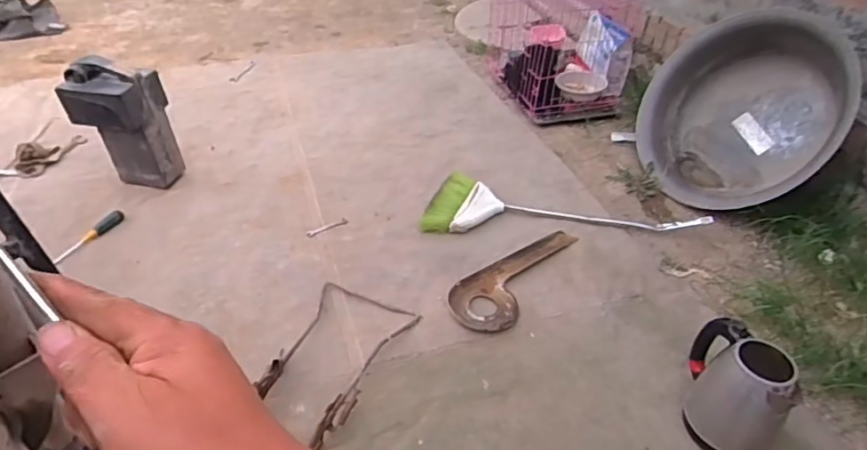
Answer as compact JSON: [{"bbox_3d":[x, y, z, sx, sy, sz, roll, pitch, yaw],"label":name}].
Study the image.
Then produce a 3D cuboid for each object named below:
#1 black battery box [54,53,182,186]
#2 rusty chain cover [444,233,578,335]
[{"bbox_3d":[-0.918,-0.300,1.586,0.276,0.359,0.146,8,40,7],"label":"black battery box"},{"bbox_3d":[0.199,0.121,1.406,0.178,0.028,0.443,25,44,24],"label":"rusty chain cover"}]

